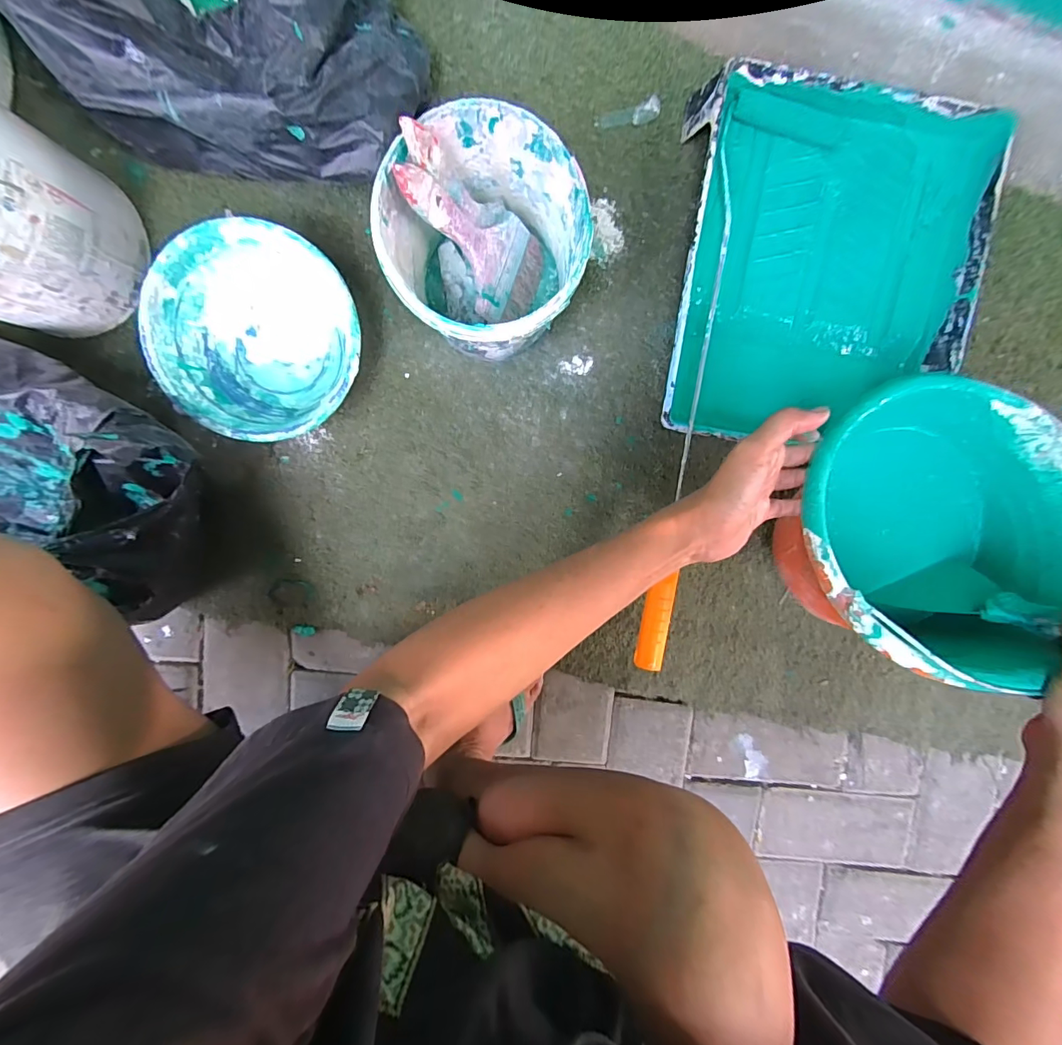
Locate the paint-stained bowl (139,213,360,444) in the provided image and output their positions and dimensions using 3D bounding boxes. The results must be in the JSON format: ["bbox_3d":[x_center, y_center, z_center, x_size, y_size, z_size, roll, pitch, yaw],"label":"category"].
[{"bbox_3d":[-0.274,-0.185,0.473,0.185,0.072,0.198,0,98,-2],"label":"paint-stained bowl"}]

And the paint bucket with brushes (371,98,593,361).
[{"bbox_3d":[-0.038,-0.239,0.423,0.155,0.171,0.162,0,98,-2],"label":"paint bucket with brushes"}]

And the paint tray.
[{"bbox_3d":[0.299,-0.254,0.482,0.291,0.068,0.326,5,98,-2],"label":"paint tray"}]

